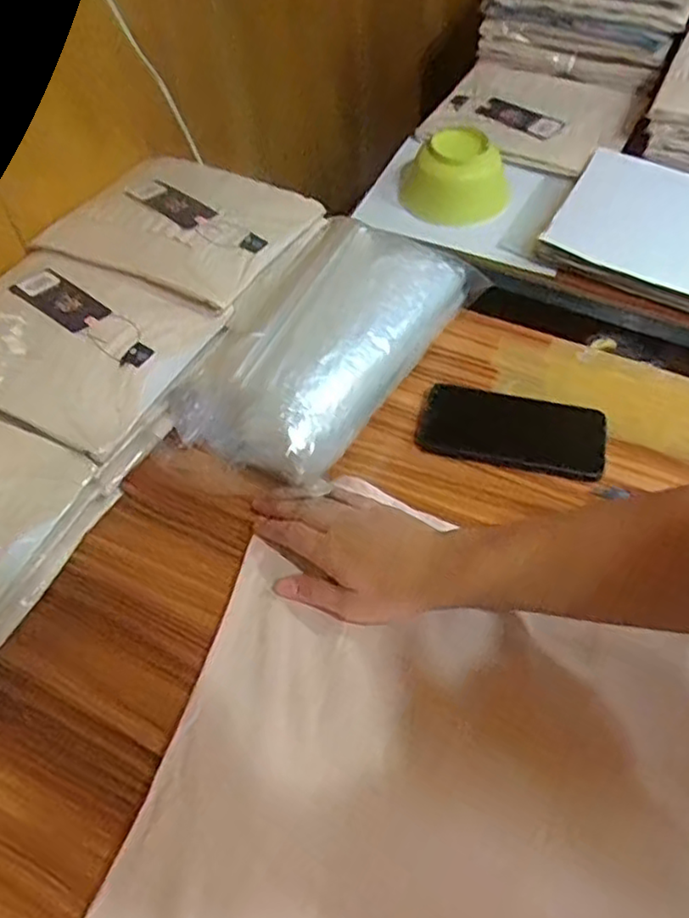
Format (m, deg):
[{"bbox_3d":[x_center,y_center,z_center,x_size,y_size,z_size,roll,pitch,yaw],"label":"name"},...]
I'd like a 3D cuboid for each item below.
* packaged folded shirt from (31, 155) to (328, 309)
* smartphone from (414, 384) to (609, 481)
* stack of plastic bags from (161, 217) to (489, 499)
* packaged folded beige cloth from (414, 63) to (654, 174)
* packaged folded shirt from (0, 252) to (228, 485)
[{"bbox_3d":[-0.182,-0.261,0.749,0.251,0.042,0.201,19,58,16],"label":"packaged folded shirt"},{"bbox_3d":[0.155,-0.027,0.631,0.169,0.015,0.080,13,57,12],"label":"smartphone"},{"bbox_3d":[-0.021,-0.109,0.648,0.174,0.107,0.310,25,60,19],"label":"stack of plastic bags"},{"bbox_3d":[0.254,-0.466,0.907,0.260,0.042,0.217,22,59,17],"label":"packaged folded beige cloth"},{"bbox_3d":[-0.267,-0.106,0.652,0.243,0.042,0.194,19,58,15],"label":"packaged folded shirt"}]

